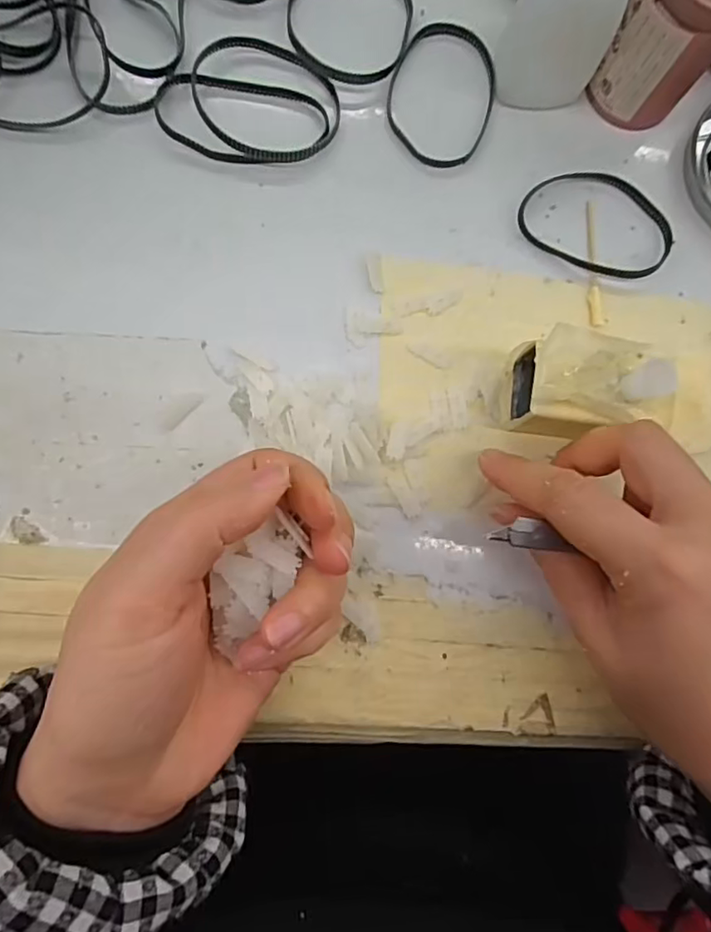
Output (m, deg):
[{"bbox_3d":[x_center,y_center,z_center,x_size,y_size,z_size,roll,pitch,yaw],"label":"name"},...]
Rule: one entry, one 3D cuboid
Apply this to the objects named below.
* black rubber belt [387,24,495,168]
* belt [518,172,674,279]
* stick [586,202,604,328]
[{"bbox_3d":[0.039,-0.168,0.263,0.048,0.004,0.067,20,83,-3],"label":"black rubber belt"},{"bbox_3d":[0.111,-0.111,0.266,0.071,0.004,0.047,26,83,-2],"label":"belt"},{"bbox_3d":[0.107,-0.092,0.263,0.007,0.004,0.059,-1,85,-5],"label":"stick"}]

